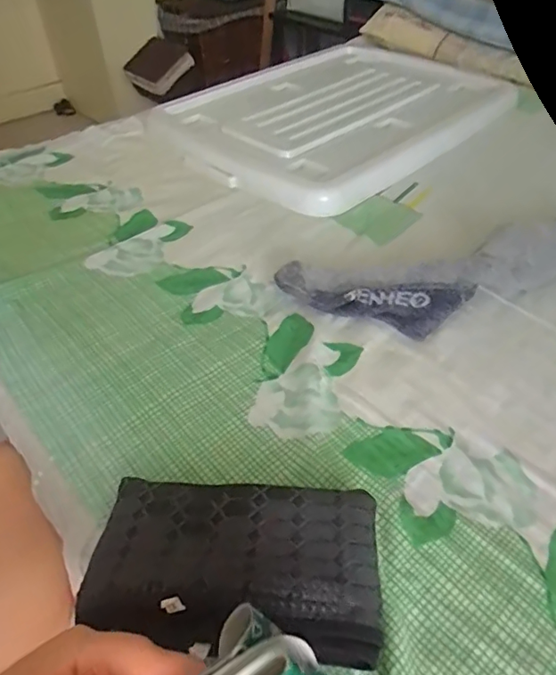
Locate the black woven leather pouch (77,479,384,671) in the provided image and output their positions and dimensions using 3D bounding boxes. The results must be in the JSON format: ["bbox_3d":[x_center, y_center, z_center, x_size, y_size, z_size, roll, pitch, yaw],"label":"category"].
[{"bbox_3d":[-0.028,0.148,0.328,0.180,0.042,0.104,2,45,2],"label":"black woven leather pouch"}]

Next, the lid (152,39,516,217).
[{"bbox_3d":[0.104,-0.406,0.904,0.579,0.045,0.434,-33,54,-29],"label":"lid"}]

